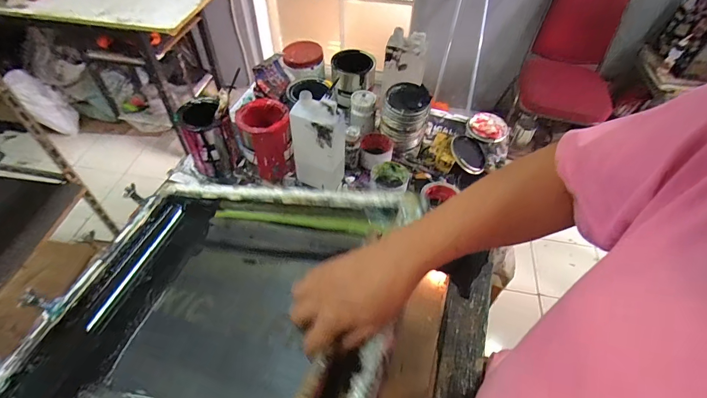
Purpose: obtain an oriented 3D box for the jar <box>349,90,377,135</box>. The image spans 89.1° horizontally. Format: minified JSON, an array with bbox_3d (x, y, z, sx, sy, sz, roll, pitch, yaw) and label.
[{"bbox_3d":[0.023,-0.212,0.873,0.064,0.088,0.053,6,52,3],"label":"jar"}]

